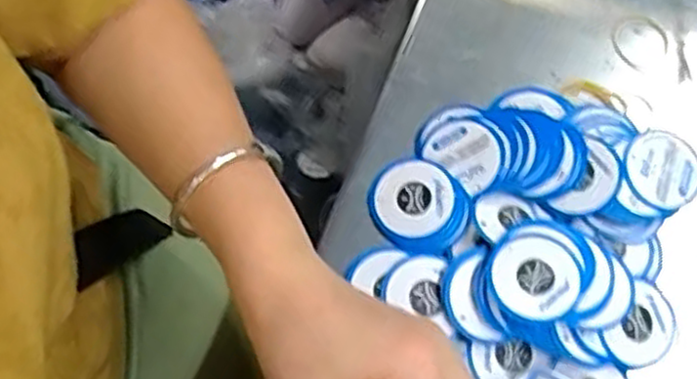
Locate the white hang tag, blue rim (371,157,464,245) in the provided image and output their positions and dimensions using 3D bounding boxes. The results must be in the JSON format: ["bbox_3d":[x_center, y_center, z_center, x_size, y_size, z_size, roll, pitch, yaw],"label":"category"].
[{"bbox_3d":[0.039,0.004,0.422,0.050,0.004,0.047,-2,68,4],"label":"white hang tag, blue rim"}]

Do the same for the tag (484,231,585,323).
[{"bbox_3d":[0.098,0.045,0.388,0.047,0.005,0.046,-4,63,9],"label":"tag"}]

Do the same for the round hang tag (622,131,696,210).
[{"bbox_3d":[0.179,-0.011,0.421,0.044,0.004,0.044,1,83,-6],"label":"round hang tag"}]

